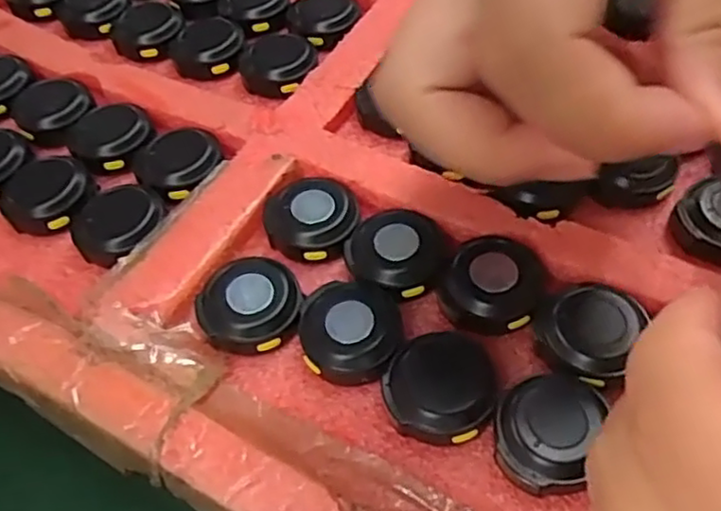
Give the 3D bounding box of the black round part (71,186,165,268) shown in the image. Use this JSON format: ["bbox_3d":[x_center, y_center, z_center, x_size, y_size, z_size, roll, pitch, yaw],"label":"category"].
[{"bbox_3d":[-0.081,-0.011,0.229,0.029,0.007,0.031,-2,56,3],"label":"black round part"}]

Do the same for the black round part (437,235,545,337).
[{"bbox_3d":[0.039,0.009,0.205,0.028,0.013,0.027,-2,56,3],"label":"black round part"}]

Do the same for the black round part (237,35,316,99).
[{"bbox_3d":[-0.034,-0.077,0.274,0.030,0.009,0.030,-2,56,3],"label":"black round part"}]

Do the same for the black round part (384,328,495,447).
[{"bbox_3d":[0.022,0.036,0.188,0.029,0.011,0.028,-2,54,3],"label":"black round part"}]

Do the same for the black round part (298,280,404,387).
[{"bbox_3d":[-0.003,0.023,0.198,0.028,0.013,0.031,-6,56,1],"label":"black round part"}]

